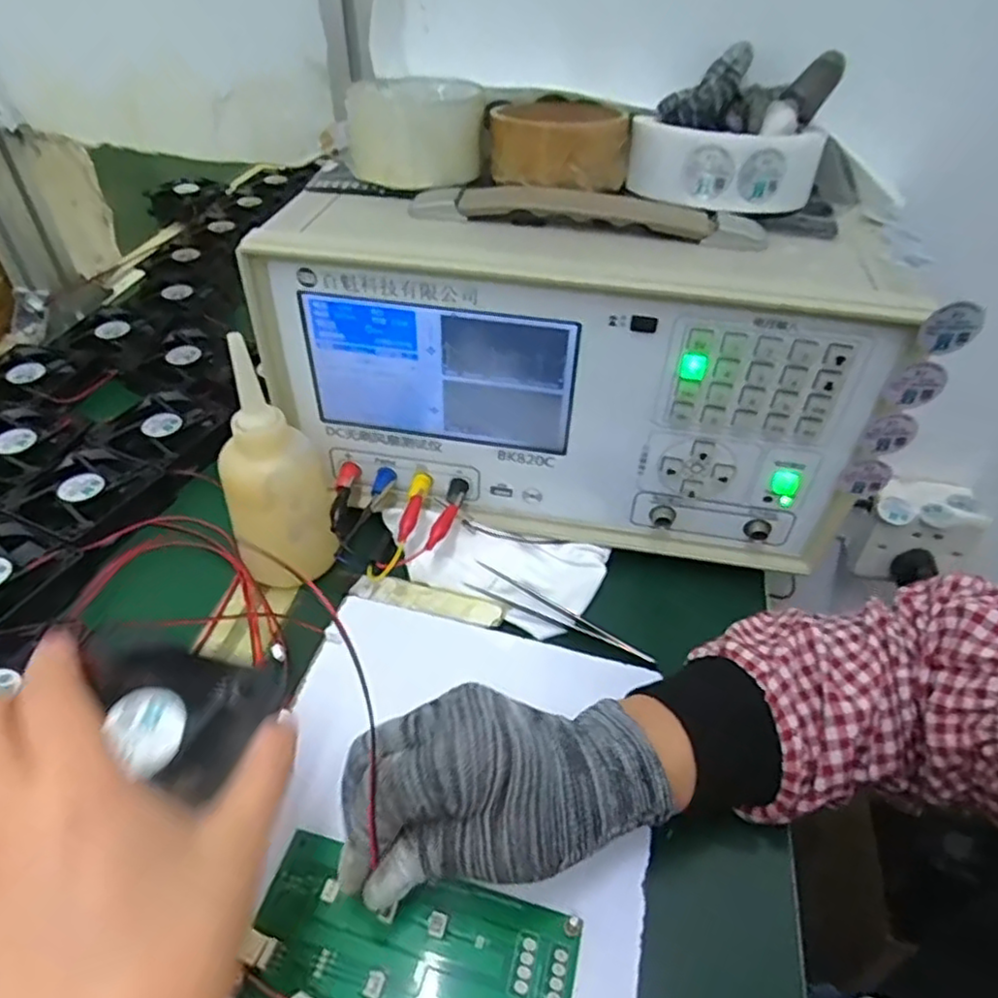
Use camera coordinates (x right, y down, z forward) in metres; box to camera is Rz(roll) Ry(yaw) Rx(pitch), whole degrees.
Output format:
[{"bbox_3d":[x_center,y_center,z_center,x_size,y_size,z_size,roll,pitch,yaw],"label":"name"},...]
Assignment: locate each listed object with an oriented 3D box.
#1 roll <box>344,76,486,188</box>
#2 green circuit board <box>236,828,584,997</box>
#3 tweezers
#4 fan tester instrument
[{"bbox_3d":[-0.051,-0.227,0.413,0.081,0.041,0.079,1,45,-1],"label":"roll"},{"bbox_3d":[-0.036,0.188,0.278,0.133,0.009,0.064,12,46,8],"label":"green circuit board"},{"bbox_3d":[0.037,0.069,0.416,0.122,0.008,0.017,21,48,19],"label":"tweezers"},{"bbox_3d":[0.041,-0.082,0.427,0.343,0.189,0.142,8,45,7],"label":"fan tester instrument"}]

